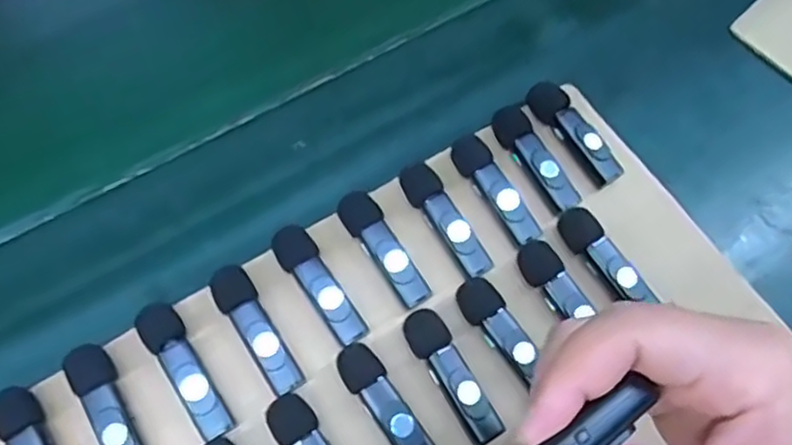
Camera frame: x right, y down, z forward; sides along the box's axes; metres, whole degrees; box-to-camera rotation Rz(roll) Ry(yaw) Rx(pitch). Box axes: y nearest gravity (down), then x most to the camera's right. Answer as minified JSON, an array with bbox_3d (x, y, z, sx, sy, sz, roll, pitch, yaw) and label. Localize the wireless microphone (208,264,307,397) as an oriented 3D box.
[{"bbox_3d":[-0.065,0.049,0.308,0.018,0.012,0.065,-29,68,-15],"label":"wireless microphone"}]

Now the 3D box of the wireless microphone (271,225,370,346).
[{"bbox_3d":[-0.037,0.031,0.323,0.019,0.020,0.064,-30,68,-15],"label":"wireless microphone"}]

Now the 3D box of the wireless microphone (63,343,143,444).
[{"bbox_3d":[-0.125,0.083,0.291,0.017,0.011,0.065,-27,68,-14],"label":"wireless microphone"}]

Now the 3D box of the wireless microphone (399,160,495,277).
[{"bbox_3d":[0.024,-0.003,0.335,0.018,0.010,0.065,-28,68,-14],"label":"wireless microphone"}]

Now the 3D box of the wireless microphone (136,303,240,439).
[{"bbox_3d":[-0.095,0.065,0.300,0.018,0.009,0.067,-33,69,-16],"label":"wireless microphone"}]

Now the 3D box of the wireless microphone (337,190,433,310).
[{"bbox_3d":[-0.007,0.012,0.328,0.019,0.013,0.064,-28,68,-14],"label":"wireless microphone"}]

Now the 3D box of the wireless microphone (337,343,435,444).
[{"bbox_3d":[-0.003,0.084,0.302,0.018,0.017,0.064,-34,69,-16],"label":"wireless microphone"}]

